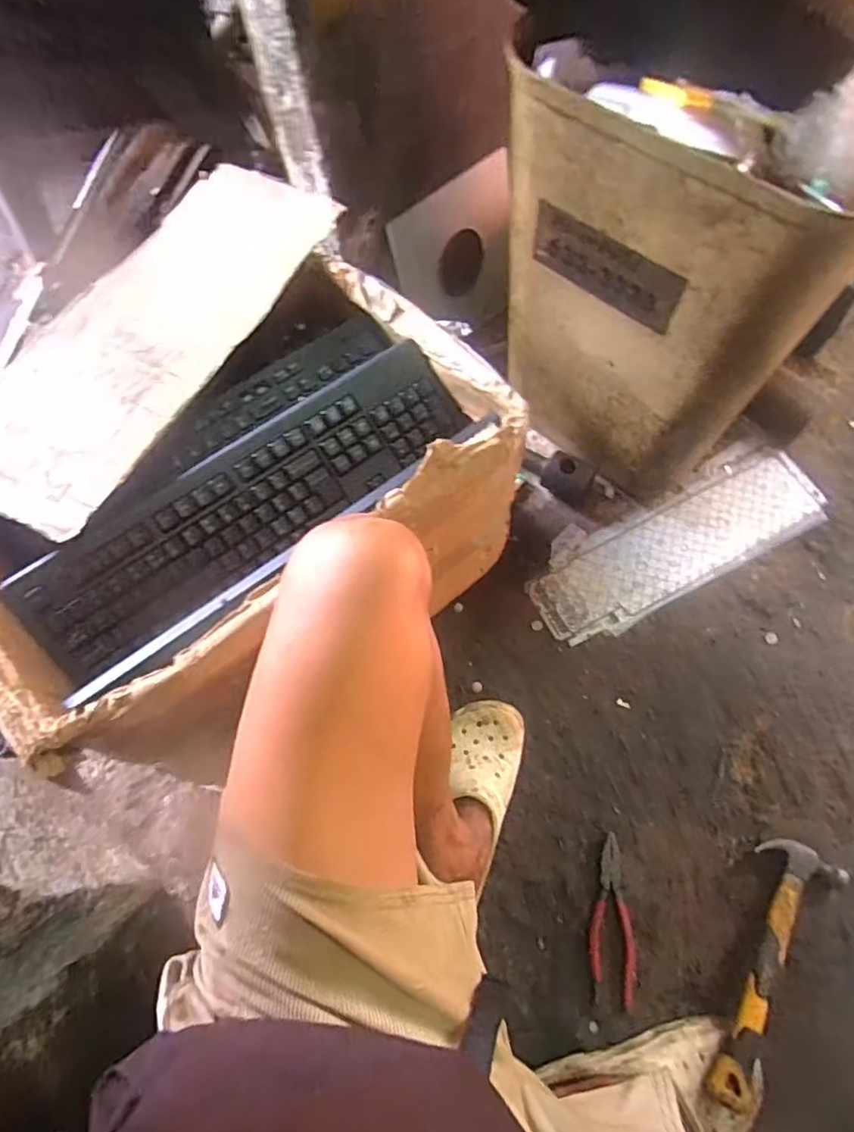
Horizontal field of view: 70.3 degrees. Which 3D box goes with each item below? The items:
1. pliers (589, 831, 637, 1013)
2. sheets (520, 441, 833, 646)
[{"bbox_3d":[0.220,0.409,0.708,0.051,0.016,0.168,9,67,7],"label":"pliers"},{"bbox_3d":[0.361,-0.036,0.896,0.455,0.016,0.155,-28,68,0],"label":"sheets"}]

